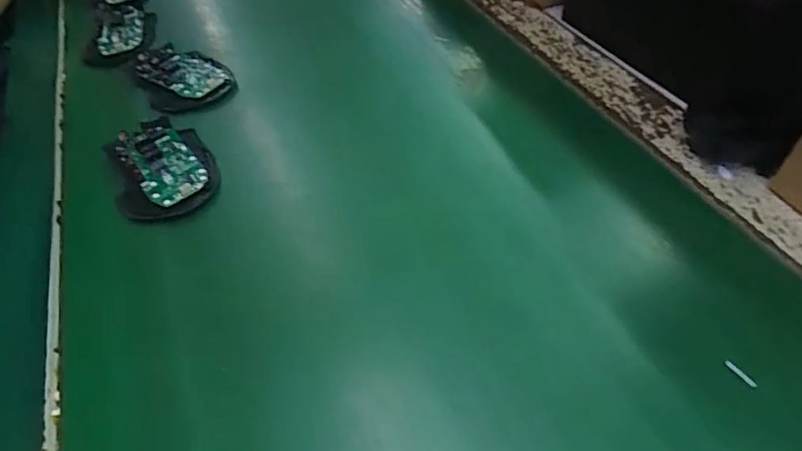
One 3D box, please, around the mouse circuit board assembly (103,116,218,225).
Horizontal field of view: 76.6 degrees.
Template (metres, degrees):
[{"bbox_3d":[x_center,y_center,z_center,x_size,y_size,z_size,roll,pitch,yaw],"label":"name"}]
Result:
[{"bbox_3d":[-0.193,-0.047,0.407,0.075,0.016,0.125,-32,55,-11],"label":"mouse circuit board assembly"}]

